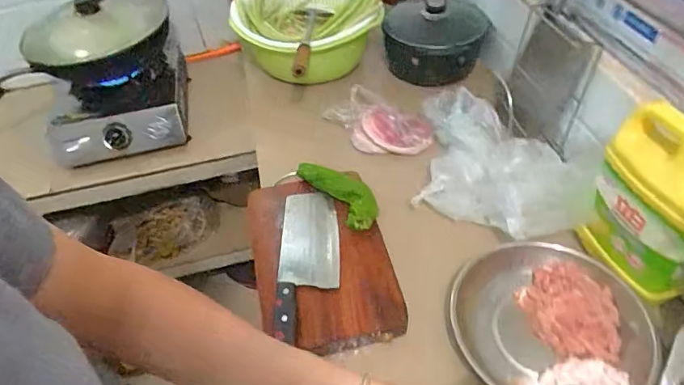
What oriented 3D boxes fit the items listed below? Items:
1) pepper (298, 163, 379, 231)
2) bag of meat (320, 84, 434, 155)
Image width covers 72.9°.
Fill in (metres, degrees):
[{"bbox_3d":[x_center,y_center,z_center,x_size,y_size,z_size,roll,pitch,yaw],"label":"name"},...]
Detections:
[{"bbox_3d":[-0.004,-0.003,0.702,0.055,0.033,0.161,-30,51,-20],"label":"pepper"},{"bbox_3d":[0.065,-0.131,0.846,0.125,0.055,0.214,-38,54,-25],"label":"bag of meat"}]

